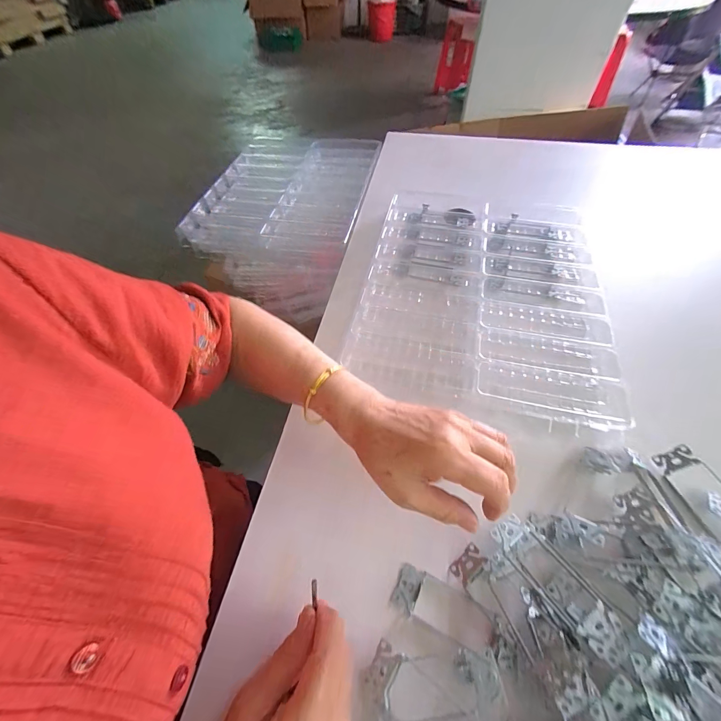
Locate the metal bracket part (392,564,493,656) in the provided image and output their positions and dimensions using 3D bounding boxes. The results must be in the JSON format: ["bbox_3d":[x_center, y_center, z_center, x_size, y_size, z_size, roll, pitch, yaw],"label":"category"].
[{"bbox_3d":[0.073,0.218,0.294,0.086,0.011,0.038,18,58,14],"label":"metal bracket part"}]

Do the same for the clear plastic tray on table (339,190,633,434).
[{"bbox_3d":[0.184,-0.113,0.513,0.348,0.034,0.423,10,56,10],"label":"clear plastic tray on table"}]

